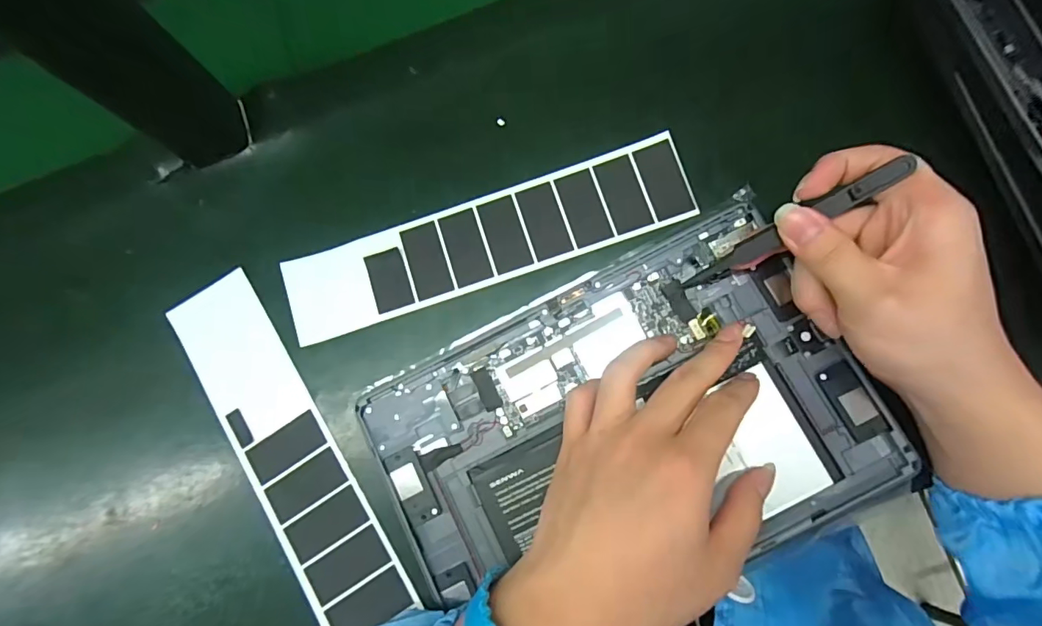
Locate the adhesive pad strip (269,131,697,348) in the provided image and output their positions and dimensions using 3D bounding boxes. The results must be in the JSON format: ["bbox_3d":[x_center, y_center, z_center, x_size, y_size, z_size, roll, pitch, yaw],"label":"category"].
[{"bbox_3d":[-0.022,-0.048,0.312,0.263,0.009,0.054,-19,79,1],"label":"adhesive pad strip"}]

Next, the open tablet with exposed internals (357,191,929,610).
[{"bbox_3d":[0.054,0.065,0.264,0.255,0.007,0.167,-27,81,0],"label":"open tablet with exposed internals"}]

